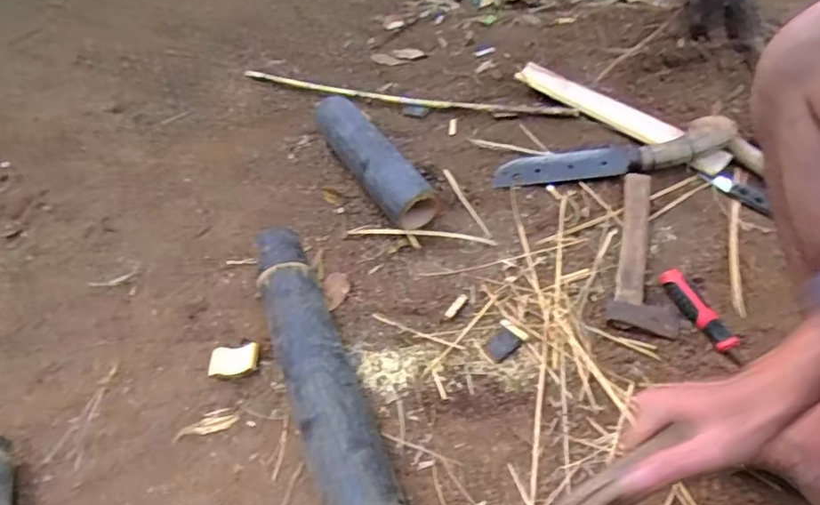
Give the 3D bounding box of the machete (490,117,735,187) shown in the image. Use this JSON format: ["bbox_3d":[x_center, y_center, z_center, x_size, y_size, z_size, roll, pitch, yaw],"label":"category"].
[{"bbox_3d":[0.326,-0.155,0.917,0.368,0.032,0.071,-9,44,14],"label":"machete"}]

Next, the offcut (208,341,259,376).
[{"bbox_3d":[-0.230,0.143,0.738,0.062,0.019,0.043,-9,45,-4],"label":"offcut"}]

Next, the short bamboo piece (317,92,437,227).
[{"bbox_3d":[-0.067,-0.161,0.965,0.092,0.085,0.331,-20,48,-17],"label":"short bamboo piece"}]

